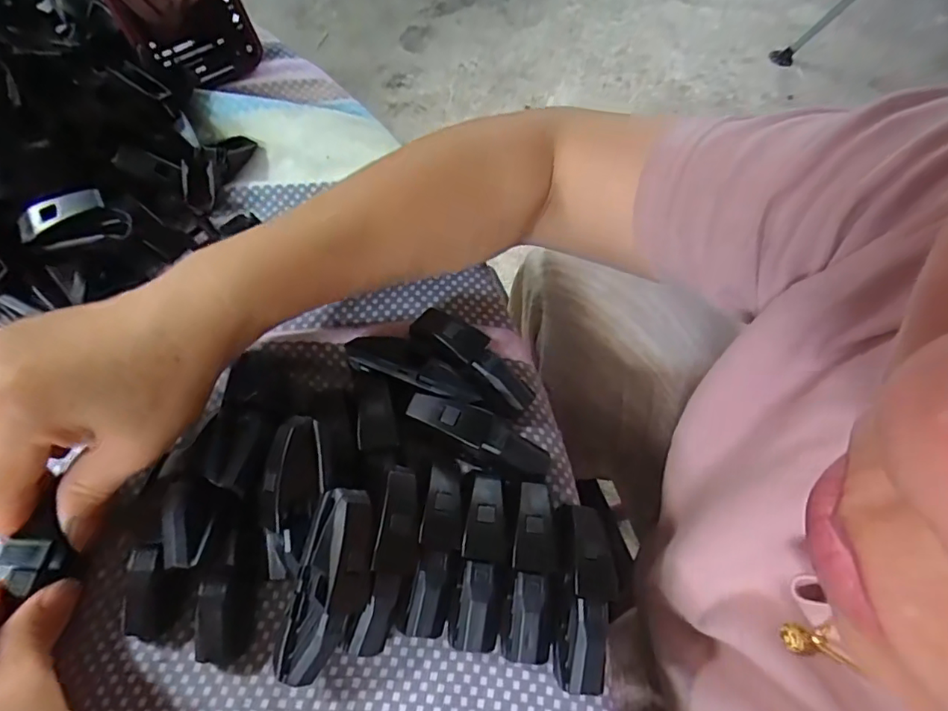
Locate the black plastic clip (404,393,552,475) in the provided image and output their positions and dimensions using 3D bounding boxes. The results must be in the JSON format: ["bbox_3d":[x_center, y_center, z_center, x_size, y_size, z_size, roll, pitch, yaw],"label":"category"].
[{"bbox_3d":[0.002,0.038,0.251,0.069,0.025,0.016,19,63,6],"label":"black plastic clip"}]

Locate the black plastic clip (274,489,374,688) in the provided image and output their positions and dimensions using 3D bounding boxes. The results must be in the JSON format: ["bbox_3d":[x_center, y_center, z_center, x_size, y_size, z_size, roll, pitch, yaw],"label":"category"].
[{"bbox_3d":[-0.055,0.089,0.203,0.028,0.015,0.071,18,83,6],"label":"black plastic clip"}]

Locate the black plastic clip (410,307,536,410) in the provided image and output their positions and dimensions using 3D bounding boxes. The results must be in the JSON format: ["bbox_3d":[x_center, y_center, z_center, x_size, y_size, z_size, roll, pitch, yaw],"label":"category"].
[{"bbox_3d":[-0.002,0.000,0.271,0.074,0.024,0.018,34,66,13],"label":"black plastic clip"}]

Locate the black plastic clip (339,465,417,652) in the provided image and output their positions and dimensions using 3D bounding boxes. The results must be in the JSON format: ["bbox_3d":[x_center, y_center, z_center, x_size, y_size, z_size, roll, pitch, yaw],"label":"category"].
[{"bbox_3d":[-0.034,0.082,0.214,0.019,0.018,0.071,12,76,3],"label":"black plastic clip"}]

